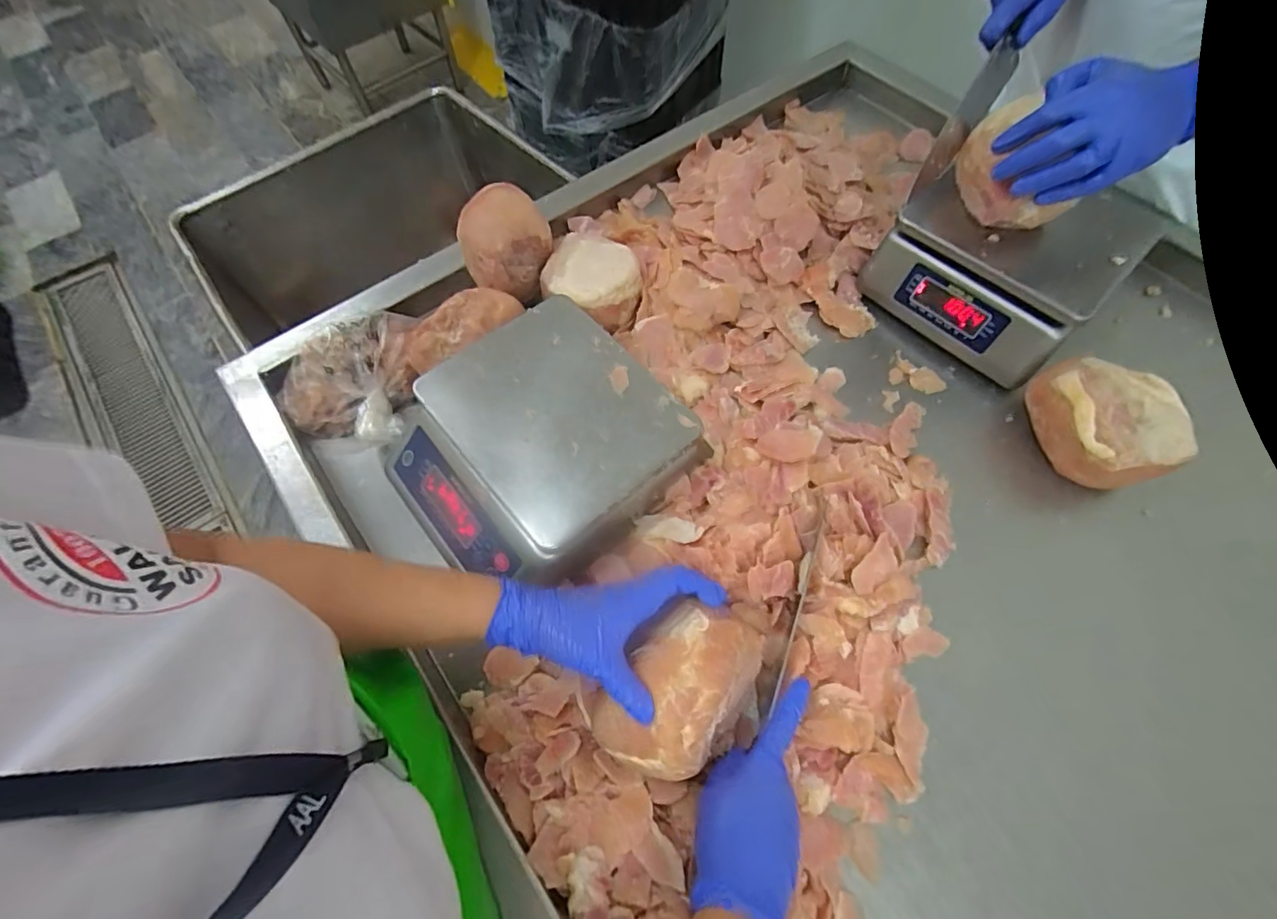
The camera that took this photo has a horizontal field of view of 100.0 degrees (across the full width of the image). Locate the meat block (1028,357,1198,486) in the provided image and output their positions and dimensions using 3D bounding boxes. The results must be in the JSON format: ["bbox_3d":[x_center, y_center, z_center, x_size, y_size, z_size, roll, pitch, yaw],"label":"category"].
[{"bbox_3d":[0.493,-0.040,0.573,0.116,0.077,0.135,-8,65,-3],"label":"meat block"}]

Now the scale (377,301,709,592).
[{"bbox_3d":[-0.102,-0.011,0.523,0.250,0.088,0.227,-39,70,-16],"label":"scale"}]

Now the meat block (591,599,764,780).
[{"bbox_3d":[0.037,0.181,0.417,0.089,0.065,0.140,40,70,15],"label":"meat block"}]

